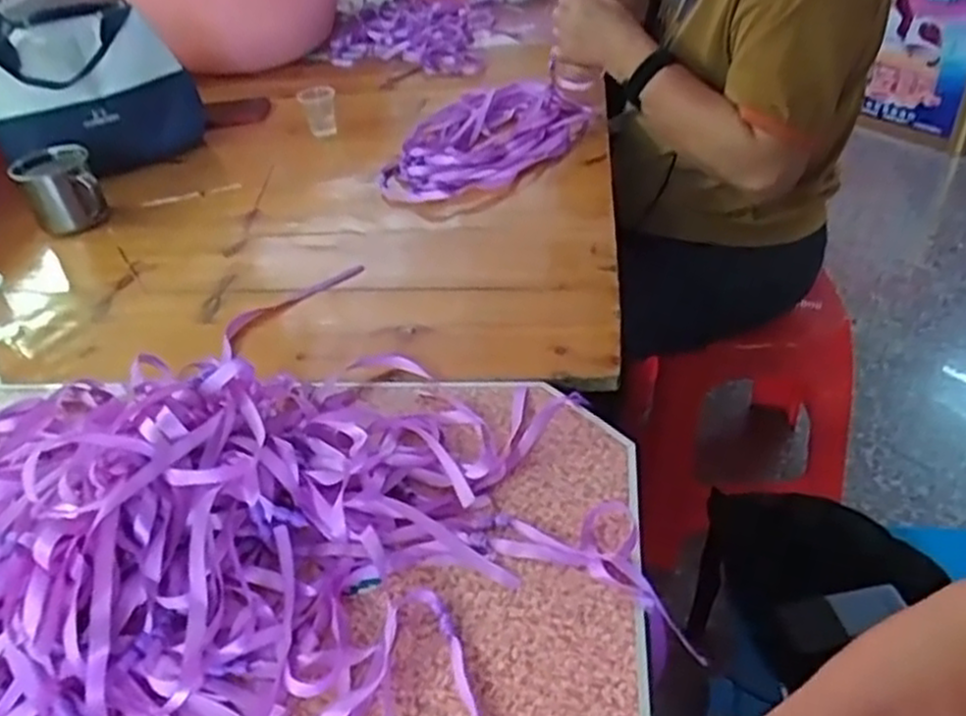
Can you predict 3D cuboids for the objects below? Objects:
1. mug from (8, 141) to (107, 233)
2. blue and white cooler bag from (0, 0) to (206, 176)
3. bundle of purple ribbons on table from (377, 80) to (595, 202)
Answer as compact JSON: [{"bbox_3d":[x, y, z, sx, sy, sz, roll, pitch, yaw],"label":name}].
[{"bbox_3d":[-0.498,-0.194,0.919,0.084,0.085,0.076,-23,41,-19],"label":"mug"},{"bbox_3d":[-0.529,-0.357,1.048,0.255,0.192,0.134,-31,44,-26],"label":"blue and white cooler bag"},{"bbox_3d":[0.008,-0.288,1.018,0.195,0.027,0.337,24,48,33],"label":"bundle of purple ribbons on table"}]

